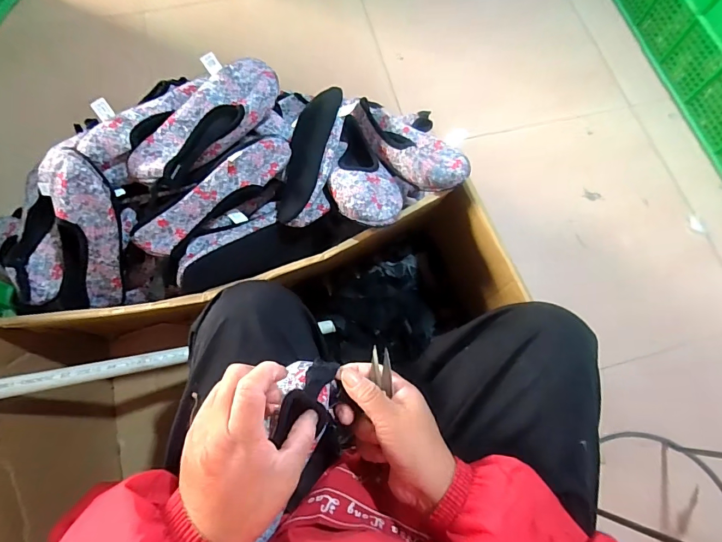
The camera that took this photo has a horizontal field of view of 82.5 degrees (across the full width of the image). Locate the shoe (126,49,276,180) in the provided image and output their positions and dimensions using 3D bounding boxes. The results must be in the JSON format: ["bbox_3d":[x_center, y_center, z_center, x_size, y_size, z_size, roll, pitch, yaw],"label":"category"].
[{"bbox_3d":[-0.233,-0.226,0.621,0.088,0.061,0.259,41,74,11],"label":"shoe"}]

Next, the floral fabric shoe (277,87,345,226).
[{"bbox_3d":[-0.077,-0.181,0.647,0.087,0.062,0.245,4,70,-1],"label":"floral fabric shoe"}]

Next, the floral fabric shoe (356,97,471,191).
[{"bbox_3d":[0.076,-0.205,0.669,0.094,0.054,0.229,-34,59,-13],"label":"floral fabric shoe"}]

